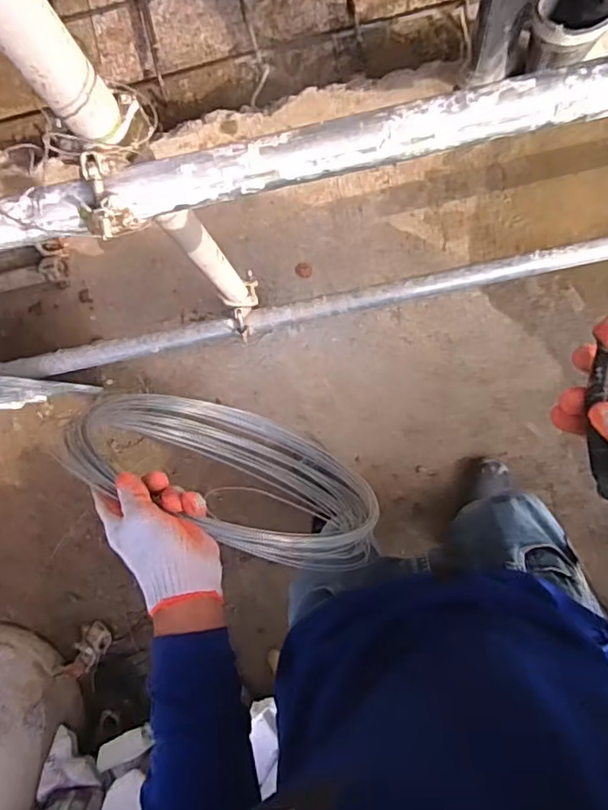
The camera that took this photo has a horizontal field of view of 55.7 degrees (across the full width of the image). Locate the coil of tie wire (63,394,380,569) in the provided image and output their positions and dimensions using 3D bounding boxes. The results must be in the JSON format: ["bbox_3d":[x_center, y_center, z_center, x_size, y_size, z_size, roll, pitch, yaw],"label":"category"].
[{"bbox_3d":[-0.087,0.077,0.756,0.394,0.396,0.090,24,94,4],"label":"coil of tie wire"}]

